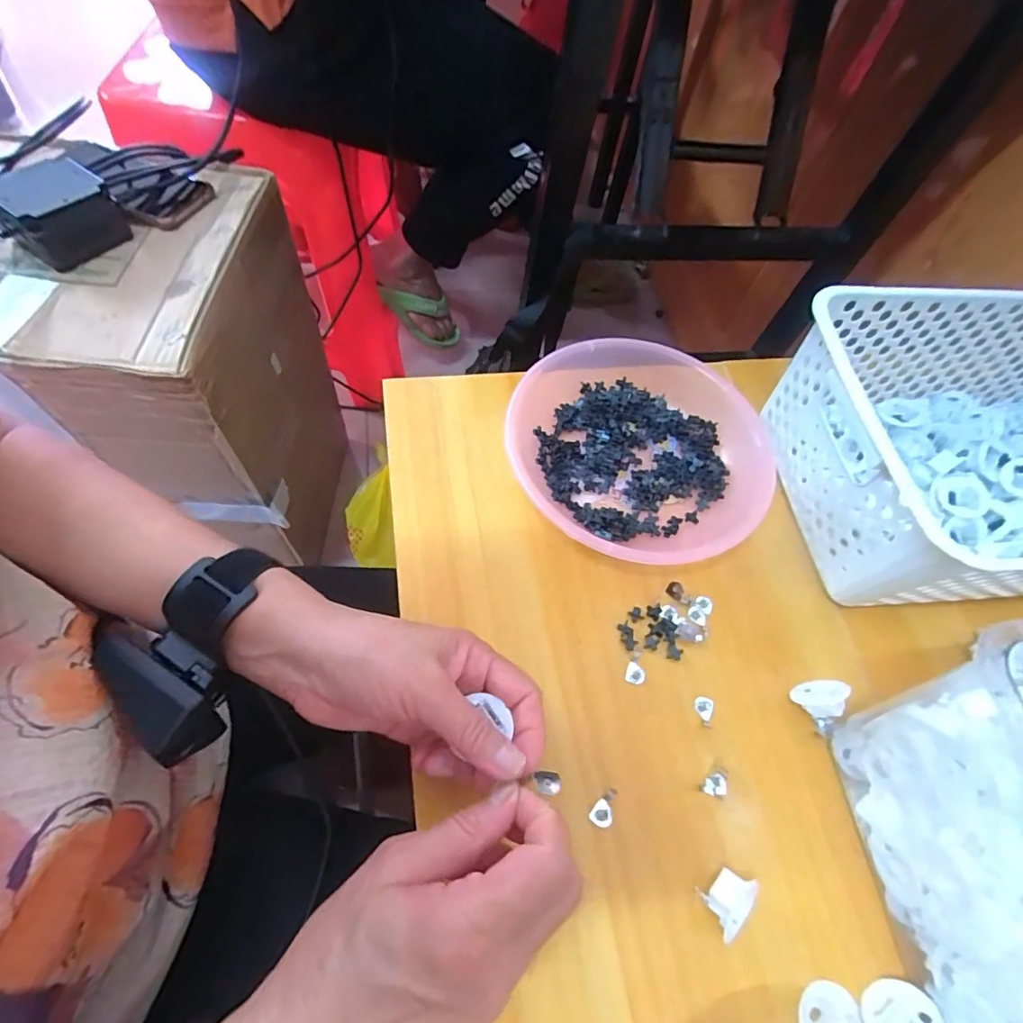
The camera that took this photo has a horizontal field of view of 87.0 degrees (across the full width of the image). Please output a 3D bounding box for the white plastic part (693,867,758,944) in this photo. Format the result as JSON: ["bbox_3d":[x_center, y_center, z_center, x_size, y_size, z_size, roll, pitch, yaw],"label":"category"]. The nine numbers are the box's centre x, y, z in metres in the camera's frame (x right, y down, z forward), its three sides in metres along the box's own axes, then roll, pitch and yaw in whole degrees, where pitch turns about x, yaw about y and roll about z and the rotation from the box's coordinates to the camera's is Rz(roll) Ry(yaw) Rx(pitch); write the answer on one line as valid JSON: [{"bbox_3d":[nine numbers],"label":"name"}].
[{"bbox_3d":[0.112,0.203,0.281,0.022,0.018,0.030,36,64,13],"label":"white plastic part"}]

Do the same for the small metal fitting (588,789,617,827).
[{"bbox_3d":[0.053,0.166,0.301,0.012,0.008,0.021,35,66,14],"label":"small metal fitting"}]

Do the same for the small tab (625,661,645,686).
[{"bbox_3d":[0.078,0.102,0.339,0.012,0.004,0.013,20,61,5],"label":"small tab"}]

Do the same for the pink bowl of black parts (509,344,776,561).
[{"bbox_3d":[0.095,-0.044,0.399,0.189,0.035,0.182,3,61,-5],"label":"pink bowl of black parts"}]

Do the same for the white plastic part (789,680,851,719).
[{"bbox_3d":[0.193,0.116,0.335,0.031,0.027,0.010,-34,109,-1],"label":"white plastic part"}]

